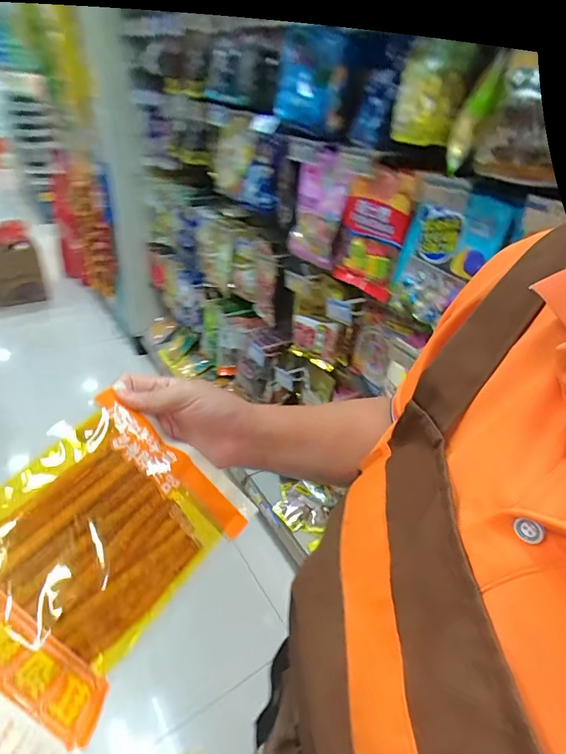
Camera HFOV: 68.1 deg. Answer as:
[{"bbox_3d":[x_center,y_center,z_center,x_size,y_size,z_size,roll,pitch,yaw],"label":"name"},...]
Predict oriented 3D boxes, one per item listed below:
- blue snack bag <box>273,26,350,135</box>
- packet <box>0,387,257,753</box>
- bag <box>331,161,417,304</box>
[{"bbox_3d":[0.055,-0.677,0.953,0.063,0.182,0.215,-14,43,-41],"label":"blue snack bag"},{"bbox_3d":[-0.147,0.134,0.289,0.167,0.026,0.248,48,48,-10],"label":"packet"},{"bbox_3d":[0.184,-0.309,0.891,0.056,0.249,0.179,-16,40,-34],"label":"bag"}]

